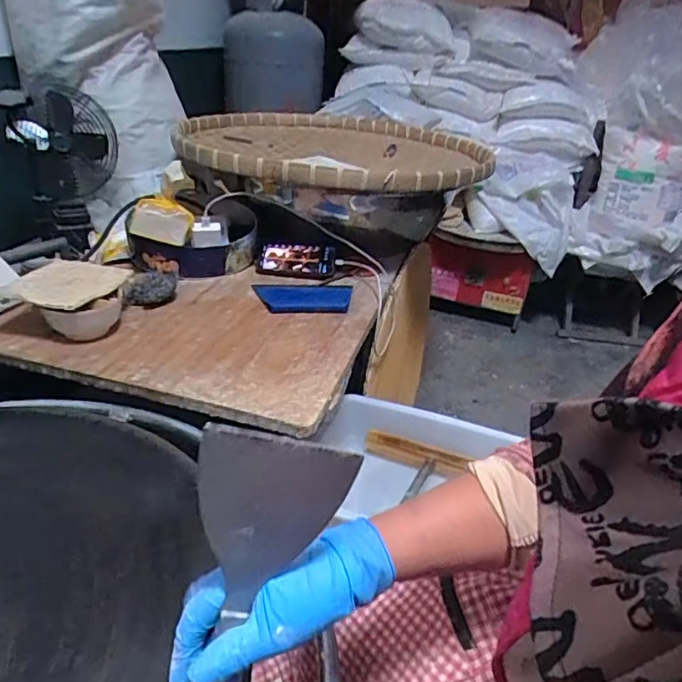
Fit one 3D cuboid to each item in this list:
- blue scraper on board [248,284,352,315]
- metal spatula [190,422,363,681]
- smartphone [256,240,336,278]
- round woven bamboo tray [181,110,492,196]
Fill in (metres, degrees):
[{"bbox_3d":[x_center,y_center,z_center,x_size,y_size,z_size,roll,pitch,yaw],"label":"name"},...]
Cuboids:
[{"bbox_3d":[-0.070,-0.082,1.017,0.180,0.013,0.135,3,29,-4],"label":"blue scraper on board"},{"bbox_3d":[-0.055,0.159,0.352,0.093,0.220,0.015,9,16,-14],"label":"metal spatula"},{"bbox_3d":[-0.093,-0.168,1.123,0.160,0.074,0.013,3,-7,3],"label":"smartphone"},{"bbox_3d":[-0.003,-0.436,1.254,0.723,0.080,0.712,4,29,-2],"label":"round woven bamboo tray"}]

